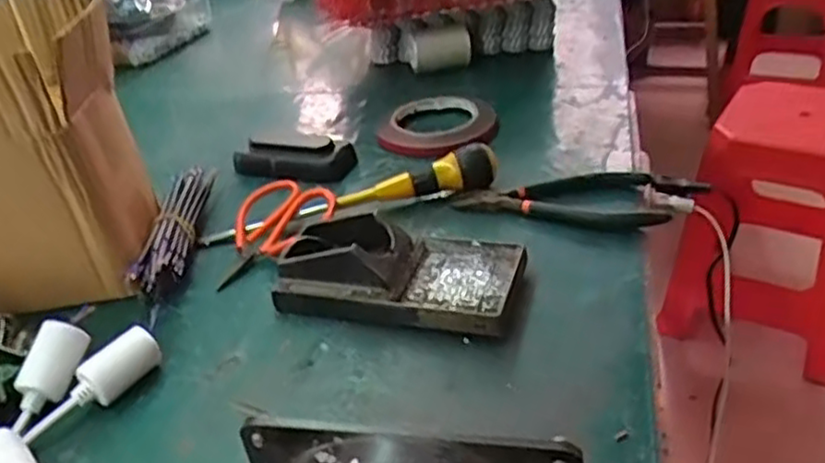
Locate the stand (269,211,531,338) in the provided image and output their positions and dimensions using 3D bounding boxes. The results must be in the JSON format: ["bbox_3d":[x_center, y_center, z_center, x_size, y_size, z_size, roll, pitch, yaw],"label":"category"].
[{"bbox_3d":[-0.009,0.023,0.483,0.153,0.046,0.078,6,36,19],"label":"stand"}]

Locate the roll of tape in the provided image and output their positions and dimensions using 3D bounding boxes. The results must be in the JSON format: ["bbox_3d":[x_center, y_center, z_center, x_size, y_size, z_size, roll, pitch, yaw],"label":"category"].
[{"bbox_3d":[0.025,-0.100,0.667,0.108,0.018,0.114,-5,33,3],"label":"roll of tape"}]

